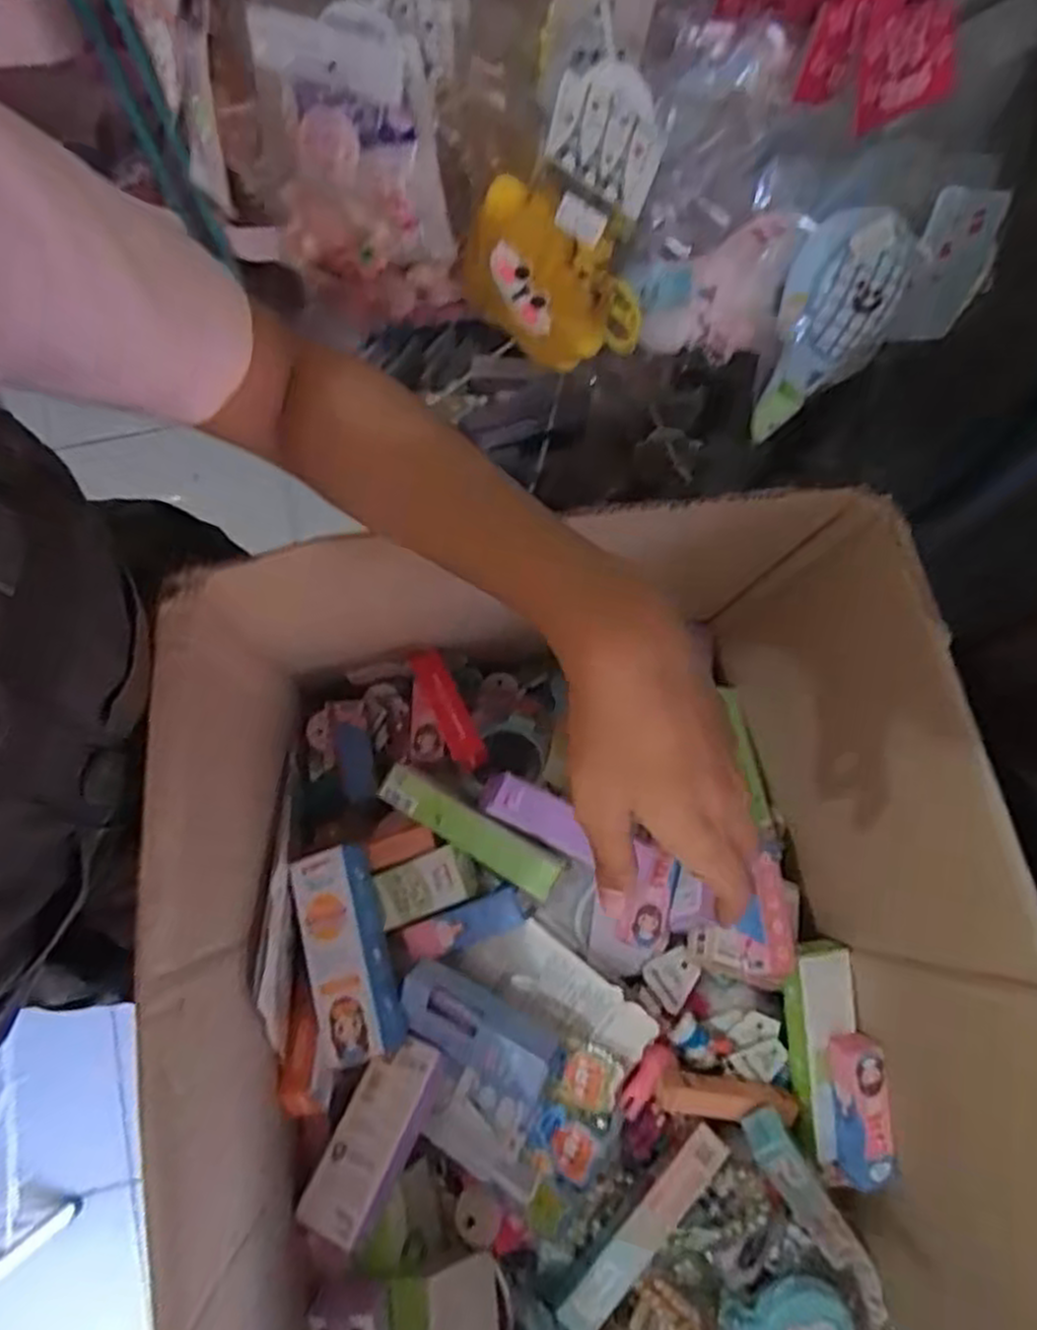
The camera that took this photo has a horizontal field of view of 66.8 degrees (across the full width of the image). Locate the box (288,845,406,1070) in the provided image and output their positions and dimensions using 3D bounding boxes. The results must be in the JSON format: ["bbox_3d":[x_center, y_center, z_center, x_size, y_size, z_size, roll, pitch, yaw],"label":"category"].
[{"bbox_3d":[-0.108,0.178,0.482,0.050,0.019,0.123,-15,78,-5],"label":"box"}]

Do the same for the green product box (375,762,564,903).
[{"bbox_3d":[-0.032,0.105,0.498,0.126,0.018,0.028,30,79,5],"label":"green product box"}]

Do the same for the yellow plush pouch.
[{"bbox_3d":[0.011,-0.179,0.364,0.075,0.068,0.030,35,57,4],"label":"yellow plush pouch"}]

